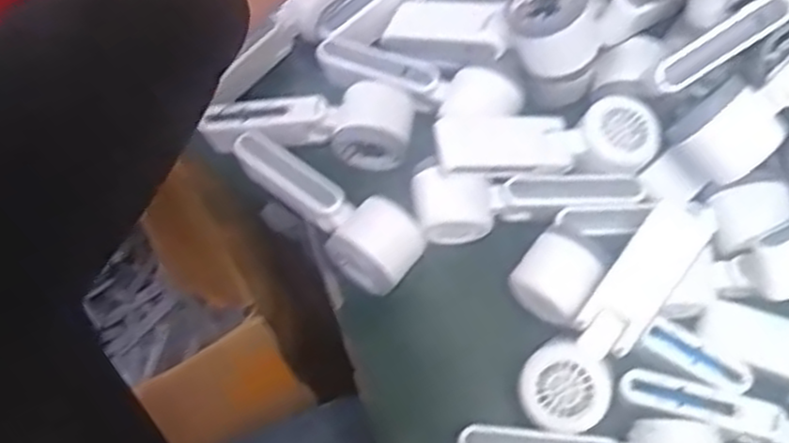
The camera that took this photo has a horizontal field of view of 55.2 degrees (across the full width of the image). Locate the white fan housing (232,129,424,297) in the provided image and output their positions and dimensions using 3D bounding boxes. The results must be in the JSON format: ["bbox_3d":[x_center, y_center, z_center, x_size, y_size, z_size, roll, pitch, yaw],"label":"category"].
[{"bbox_3d":[-0.052,-0.015,0.580,0.059,0.046,0.164,-42,72,-15],"label":"white fan housing"}]

